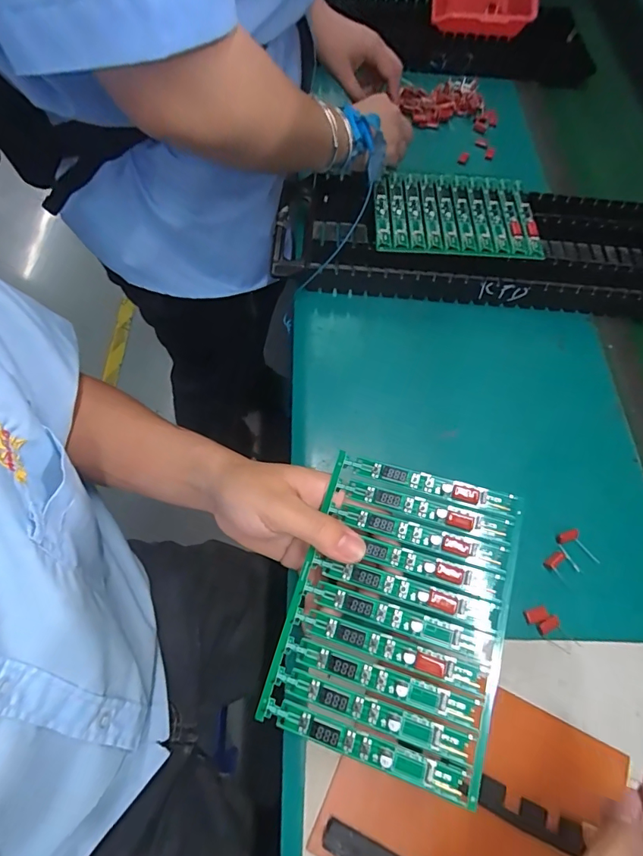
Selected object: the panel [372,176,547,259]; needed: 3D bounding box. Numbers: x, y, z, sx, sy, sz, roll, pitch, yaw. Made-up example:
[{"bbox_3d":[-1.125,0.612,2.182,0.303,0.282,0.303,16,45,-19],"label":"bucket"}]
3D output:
[{"bbox_3d":[0.135,-0.220,0.452,0.160,0.011,0.107,1,65,-3],"label":"panel"}]

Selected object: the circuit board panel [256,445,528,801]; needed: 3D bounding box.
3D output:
[{"bbox_3d":[0.045,0.105,0.262,0.120,0.005,0.162,14,70,14],"label":"circuit board panel"}]

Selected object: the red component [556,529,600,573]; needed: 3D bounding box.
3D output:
[{"bbox_3d":[0.200,0.096,0.346,0.022,0.004,0.031,-25,68,-15],"label":"red component"}]

